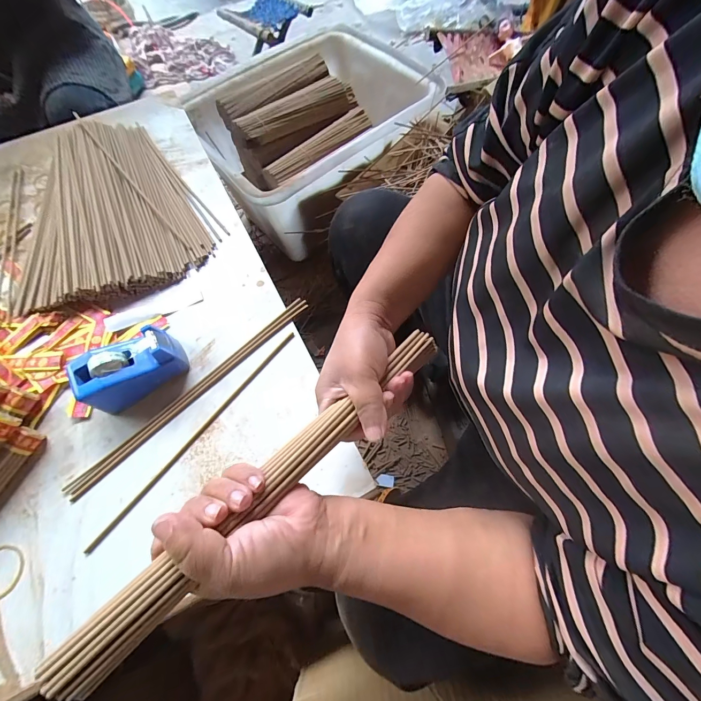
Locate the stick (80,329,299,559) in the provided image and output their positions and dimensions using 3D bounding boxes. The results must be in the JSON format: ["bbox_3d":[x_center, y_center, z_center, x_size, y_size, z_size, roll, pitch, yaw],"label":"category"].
[{"bbox_3d":[-0.162,0.085,0.351,0.006,0.005,0.289,36,72,16],"label":"stick"}]

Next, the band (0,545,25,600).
[{"bbox_3d":[-0.335,0.211,0.308,0.045,0.004,0.045,-1,66,2],"label":"band"}]

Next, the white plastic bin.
[{"bbox_3d":[-0.101,-0.572,0.920,0.456,0.283,0.610,41,73,18],"label":"white plastic bin"}]

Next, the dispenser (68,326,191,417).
[{"bbox_3d":[-0.240,0.018,0.359,0.101,0.052,0.058,-30,69,-11],"label":"dispenser"}]

